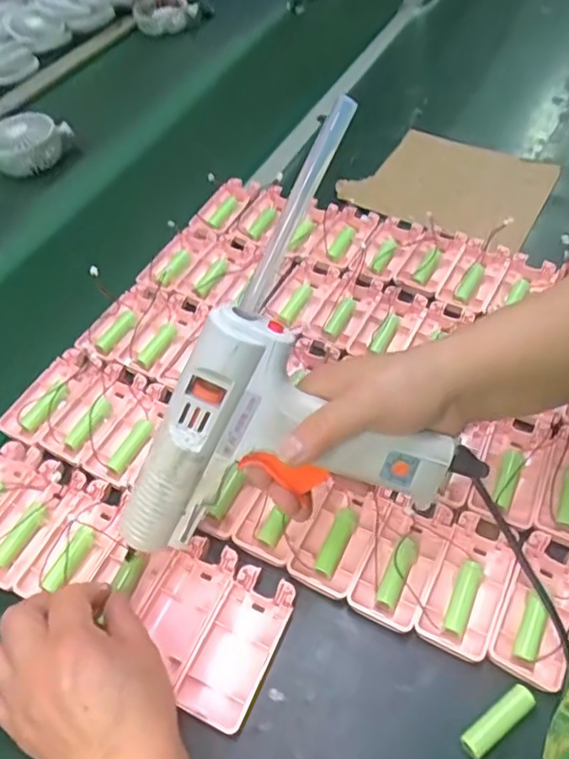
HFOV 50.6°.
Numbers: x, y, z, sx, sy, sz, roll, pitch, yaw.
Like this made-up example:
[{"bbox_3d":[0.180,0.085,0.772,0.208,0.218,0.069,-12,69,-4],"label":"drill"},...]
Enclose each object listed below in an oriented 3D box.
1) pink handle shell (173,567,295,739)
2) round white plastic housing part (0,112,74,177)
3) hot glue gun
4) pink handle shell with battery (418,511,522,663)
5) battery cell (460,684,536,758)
[{"bbox_3d":[-0.029,0.169,0.383,0.043,0.011,0.092,20,55,15],"label":"pink handle shell"},{"bbox_3d":[-0.338,-0.313,0.792,0.072,0.044,0.100,32,60,26],"label":"round white plastic housing part"},{"bbox_3d":[0.027,0.006,0.359,0.161,0.276,0.060,25,17,-4],"label":"hot glue gun"},{"bbox_3d":[0.124,0.135,0.403,0.043,0.019,0.096,23,56,17],"label":"pink handle shell with battery"},{"bbox_3d":[0.125,0.201,0.354,0.050,0.014,0.015,-29,58,-21],"label":"battery cell"}]

